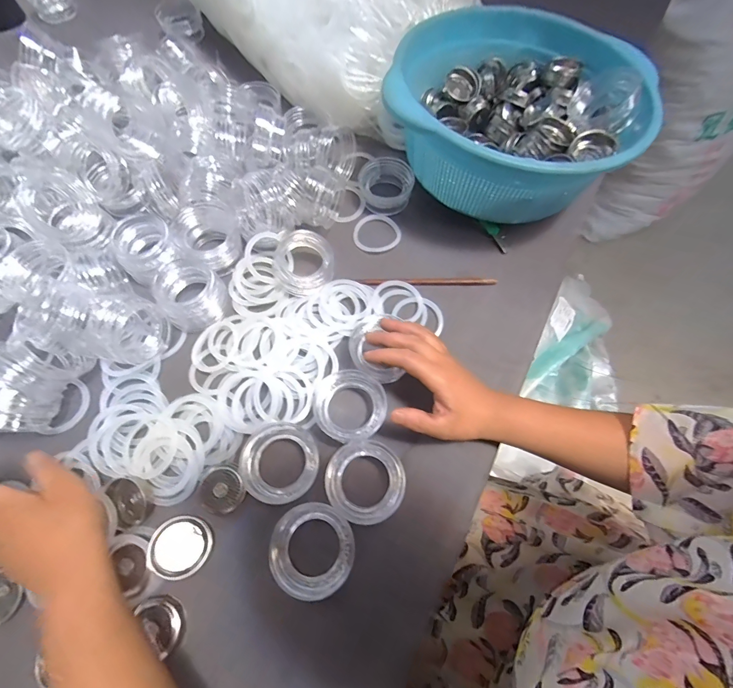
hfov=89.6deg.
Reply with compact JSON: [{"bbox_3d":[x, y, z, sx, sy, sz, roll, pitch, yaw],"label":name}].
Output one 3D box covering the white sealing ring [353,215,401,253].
[{"bbox_3d":[0.013,-0.138,0.460,0.058,0.005,0.053,0,67,0],"label":"white sealing ring"}]

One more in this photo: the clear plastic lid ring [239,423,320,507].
[{"bbox_3d":[-0.080,0.108,0.342,0.070,0.017,0.070,0,67,0],"label":"clear plastic lid ring"}]

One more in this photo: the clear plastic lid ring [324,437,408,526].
[{"bbox_3d":[-0.001,0.125,0.339,0.071,0.025,0.068,0,67,0],"label":"clear plastic lid ring"}]

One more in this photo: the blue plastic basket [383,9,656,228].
[{"bbox_3d":[0.167,-0.264,0.445,0.271,0.127,0.270,0,67,0],"label":"blue plastic basket"}]

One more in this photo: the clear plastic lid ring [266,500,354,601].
[{"bbox_3d":[-0.046,0.173,0.316,0.071,0.033,0.068,0,67,0],"label":"clear plastic lid ring"}]

